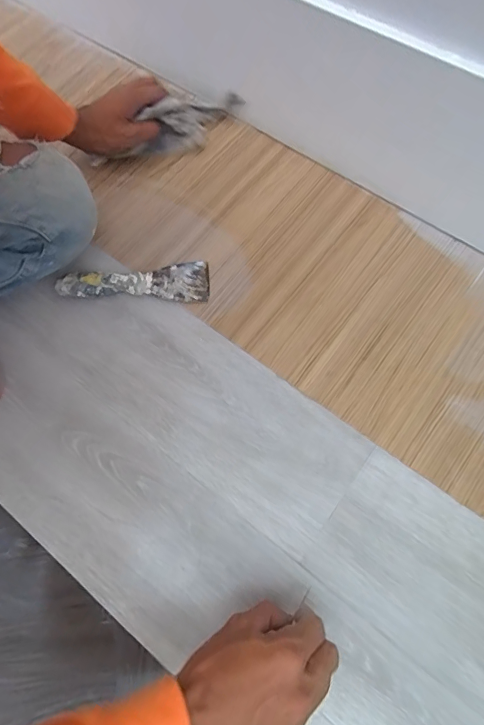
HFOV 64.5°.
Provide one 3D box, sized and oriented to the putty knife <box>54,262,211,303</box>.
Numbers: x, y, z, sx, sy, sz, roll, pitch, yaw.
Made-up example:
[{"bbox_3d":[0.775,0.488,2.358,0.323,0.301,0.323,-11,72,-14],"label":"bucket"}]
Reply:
[{"bbox_3d":[-0.139,-0.109,0.498,0.186,0.028,0.057,0,72,2],"label":"putty knife"}]

